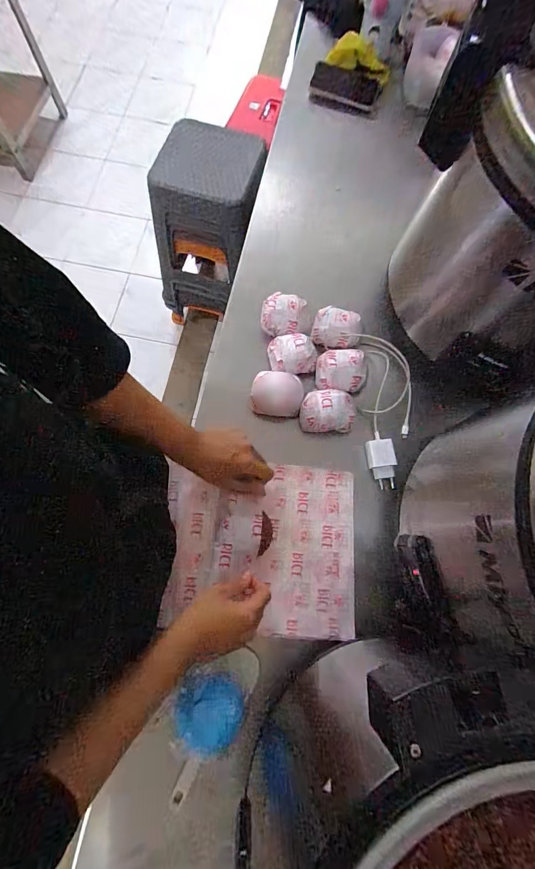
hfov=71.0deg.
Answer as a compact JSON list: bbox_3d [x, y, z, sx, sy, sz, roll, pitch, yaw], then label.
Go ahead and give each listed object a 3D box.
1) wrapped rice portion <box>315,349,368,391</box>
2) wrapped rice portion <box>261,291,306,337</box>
[{"bbox_3d":[0.121,-0.107,0.629,0.076,0.054,0.073,0,74,-2],"label":"wrapped rice portion"},{"bbox_3d":[0.027,-0.206,0.647,0.073,0.038,0.073,0,74,-2],"label":"wrapped rice portion"}]

